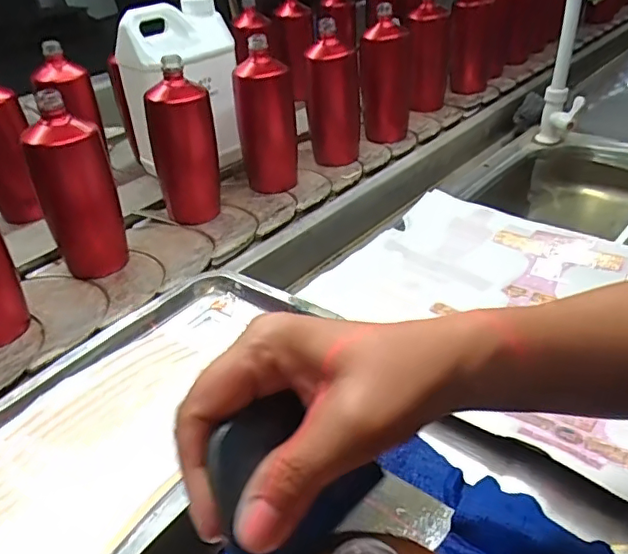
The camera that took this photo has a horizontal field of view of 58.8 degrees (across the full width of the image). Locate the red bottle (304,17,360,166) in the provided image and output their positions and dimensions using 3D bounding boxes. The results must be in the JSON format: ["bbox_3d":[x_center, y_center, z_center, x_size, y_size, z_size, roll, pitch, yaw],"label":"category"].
[{"bbox_3d":[0.030,-0.275,0.849,0.082,0.182,0.070,0,36,4],"label":"red bottle"}]

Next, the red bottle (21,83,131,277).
[{"bbox_3d":[-0.270,-0.099,0.631,0.059,0.196,0.060,9,37,16],"label":"red bottle"}]

